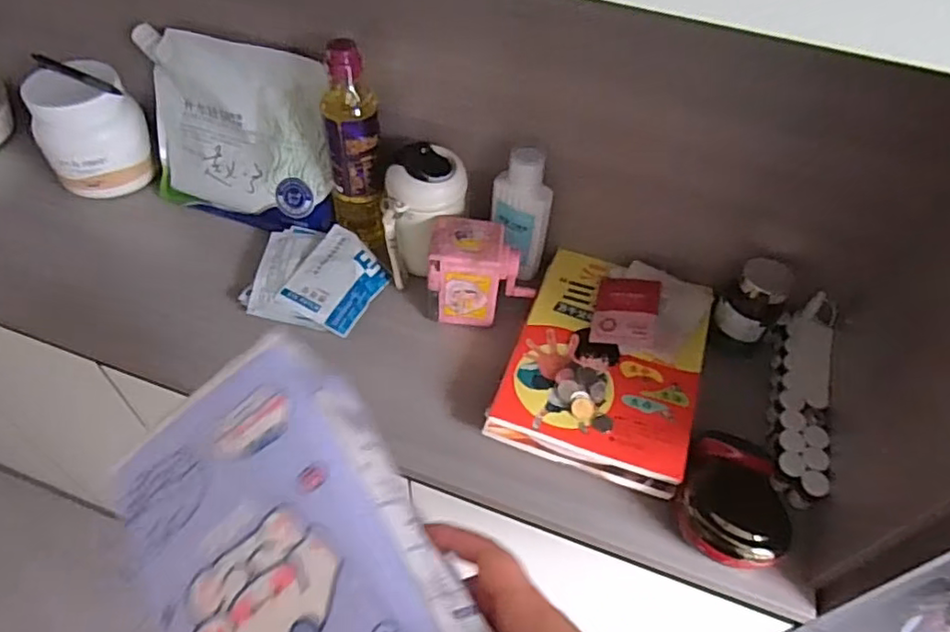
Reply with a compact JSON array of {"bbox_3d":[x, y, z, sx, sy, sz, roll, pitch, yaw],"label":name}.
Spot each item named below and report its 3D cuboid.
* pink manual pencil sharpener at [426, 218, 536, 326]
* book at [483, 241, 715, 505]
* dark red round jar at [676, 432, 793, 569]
[{"bbox_3d":[0.006,-0.043,0.616,0.102,0.095,0.063,6,53,5],"label":"pink manual pencil sharpener"},{"bbox_3d":[0.129,0.036,0.591,0.171,0.022,0.233,16,55,12],"label":"book"},{"bbox_3d":[0.221,0.150,0.513,0.091,0.033,0.104,26,57,19],"label":"dark red round jar"}]

